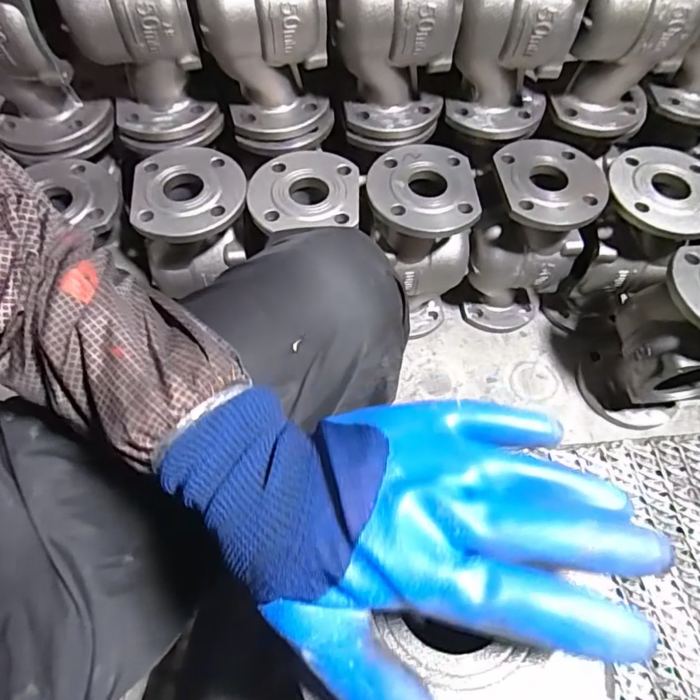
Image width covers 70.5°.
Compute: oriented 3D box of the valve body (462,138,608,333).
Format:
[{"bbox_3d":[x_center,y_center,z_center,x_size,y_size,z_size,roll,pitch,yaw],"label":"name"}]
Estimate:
[{"bbox_3d":[0.263,-0.169,0.791,0.150,0.278,0.150,2,62,-1],"label":"valve body"}]

